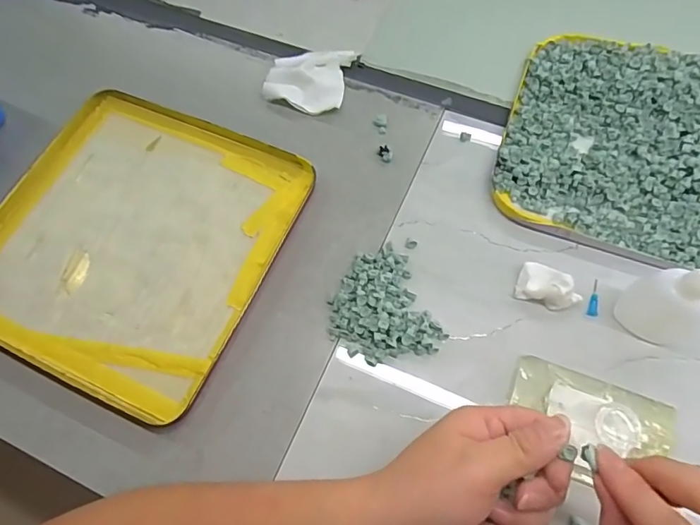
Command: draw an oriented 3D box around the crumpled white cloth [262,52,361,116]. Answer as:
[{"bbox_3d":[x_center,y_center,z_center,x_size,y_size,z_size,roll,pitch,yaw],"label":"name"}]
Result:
[{"bbox_3d":[-0.040,-0.174,0.464,0.074,0.010,0.072,11,70,7],"label":"crumpled white cloth"}]

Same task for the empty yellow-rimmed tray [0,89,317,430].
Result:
[{"bbox_3d":[-0.180,-0.022,0.410,0.241,0.014,0.239,24,72,11],"label":"empty yellow-rimmed tray"}]

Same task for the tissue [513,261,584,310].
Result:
[{"bbox_3d":[0.149,0.017,0.367,0.044,0.021,0.027,18,71,10],"label":"tissue"}]

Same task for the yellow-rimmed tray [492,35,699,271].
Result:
[{"bbox_3d":[0.268,-0.089,0.395,0.269,0.018,0.196,20,71,10],"label":"yellow-rimmed tray"}]

